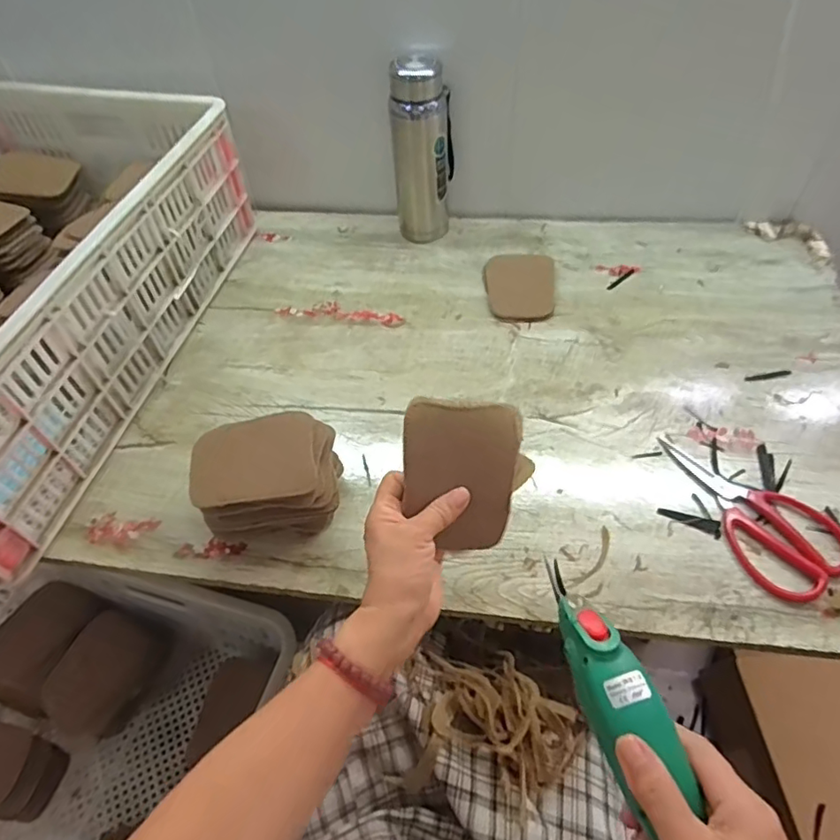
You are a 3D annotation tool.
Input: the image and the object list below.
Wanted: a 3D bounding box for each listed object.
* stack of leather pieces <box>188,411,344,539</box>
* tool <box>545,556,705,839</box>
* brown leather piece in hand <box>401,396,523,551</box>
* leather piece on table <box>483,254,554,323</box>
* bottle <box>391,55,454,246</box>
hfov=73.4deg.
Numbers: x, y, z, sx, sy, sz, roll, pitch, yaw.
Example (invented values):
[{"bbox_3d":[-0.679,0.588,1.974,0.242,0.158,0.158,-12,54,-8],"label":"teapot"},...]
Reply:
[{"bbox_3d":[-0.143,0.060,0.538,0.126,0.098,0.085,-6,52,0],"label":"stack of leather pieces"},{"bbox_3d":[0.128,0.191,0.336,0.046,0.036,0.221,-12,59,-5],"label":"tool"},{"bbox_3d":[0.031,0.044,0.442,0.088,0.013,0.114,5,92,-1],"label":"brown leather piece in hand"},{"bbox_3d":[0.133,-0.177,0.750,0.092,0.014,0.116,5,53,8],"label":"leather piece on table"},{"bbox_3d":[0.004,-0.358,0.764,0.074,0.226,0.058,8,54,10],"label":"bottle"}]

